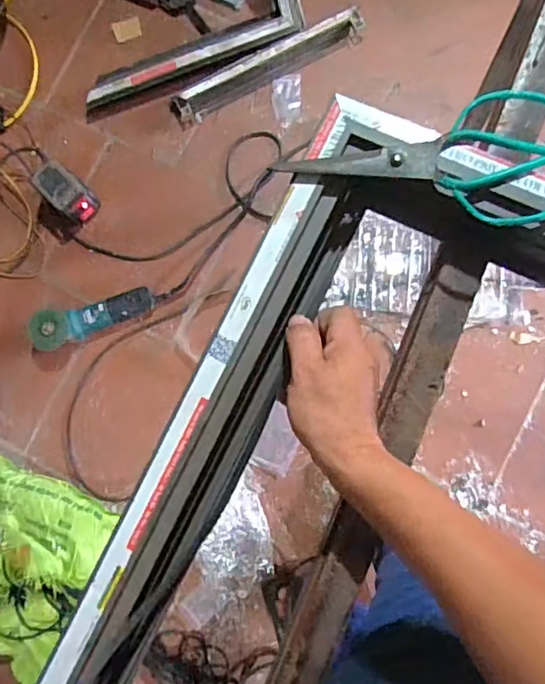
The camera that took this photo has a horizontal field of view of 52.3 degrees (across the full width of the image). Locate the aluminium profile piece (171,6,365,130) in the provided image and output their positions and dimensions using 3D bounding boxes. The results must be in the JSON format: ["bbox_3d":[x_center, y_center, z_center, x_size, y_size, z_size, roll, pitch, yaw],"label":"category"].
[{"bbox_3d":[-0.014,-0.675,1.362,0.503,0.033,0.084,-26,82,3],"label":"aluminium profile piece"}]

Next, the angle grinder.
[{"bbox_3d":[-0.429,-0.055,1.330,0.294,0.089,0.090,-15,83,5],"label":"angle grinder"}]

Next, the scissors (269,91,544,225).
[{"bbox_3d":[0.112,-0.132,0.403,0.205,0.015,0.091,2,83,7],"label":"scissors"}]

